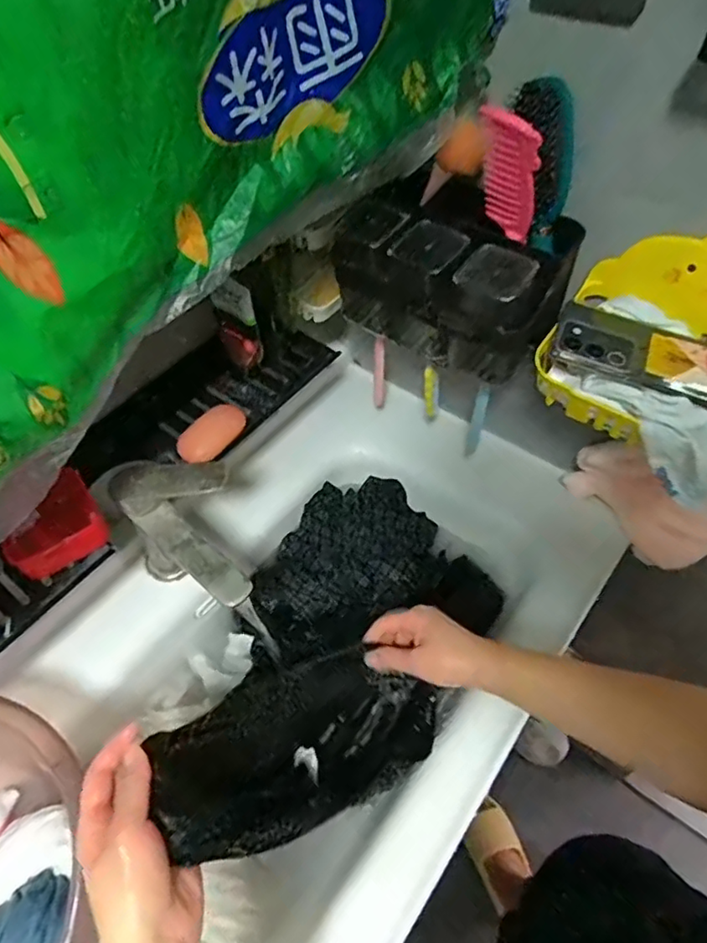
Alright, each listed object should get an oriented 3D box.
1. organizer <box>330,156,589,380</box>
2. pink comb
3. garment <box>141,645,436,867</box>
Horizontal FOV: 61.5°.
[{"bbox_3d":[0.103,-0.209,0.610,0.221,0.154,0.129,32,60,23],"label":"organizer"},{"bbox_3d":[0.132,-0.248,0.507,0.050,0.130,0.007,35,80,21],"label":"pink comb"},{"bbox_3d":[-0.046,0.212,0.481,0.128,0.264,0.080,47,111,29],"label":"garment"}]

